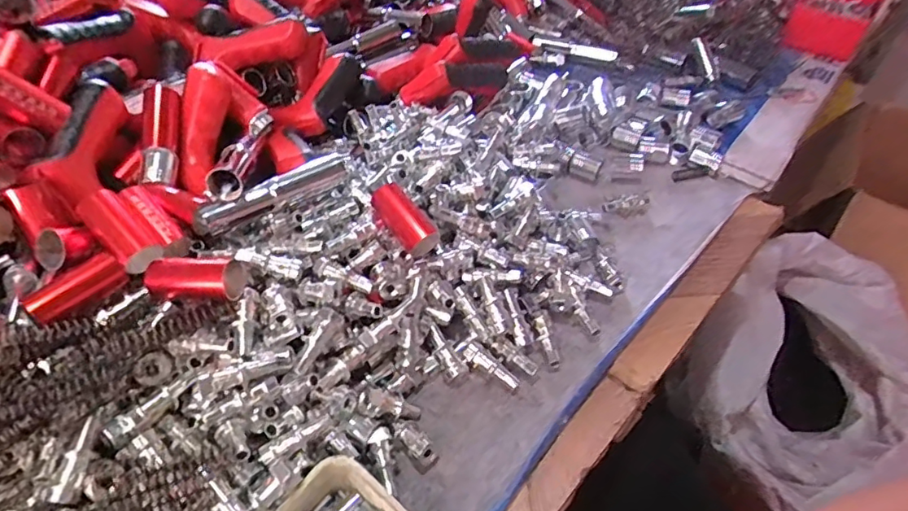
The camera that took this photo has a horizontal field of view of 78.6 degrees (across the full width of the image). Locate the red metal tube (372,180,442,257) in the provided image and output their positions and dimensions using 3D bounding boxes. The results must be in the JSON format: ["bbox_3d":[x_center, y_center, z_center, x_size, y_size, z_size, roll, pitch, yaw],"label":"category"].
[{"bbox_3d":[-0.042,-0.031,0.467,0.026,0.022,0.069,-33,72,-26],"label":"red metal tube"}]

